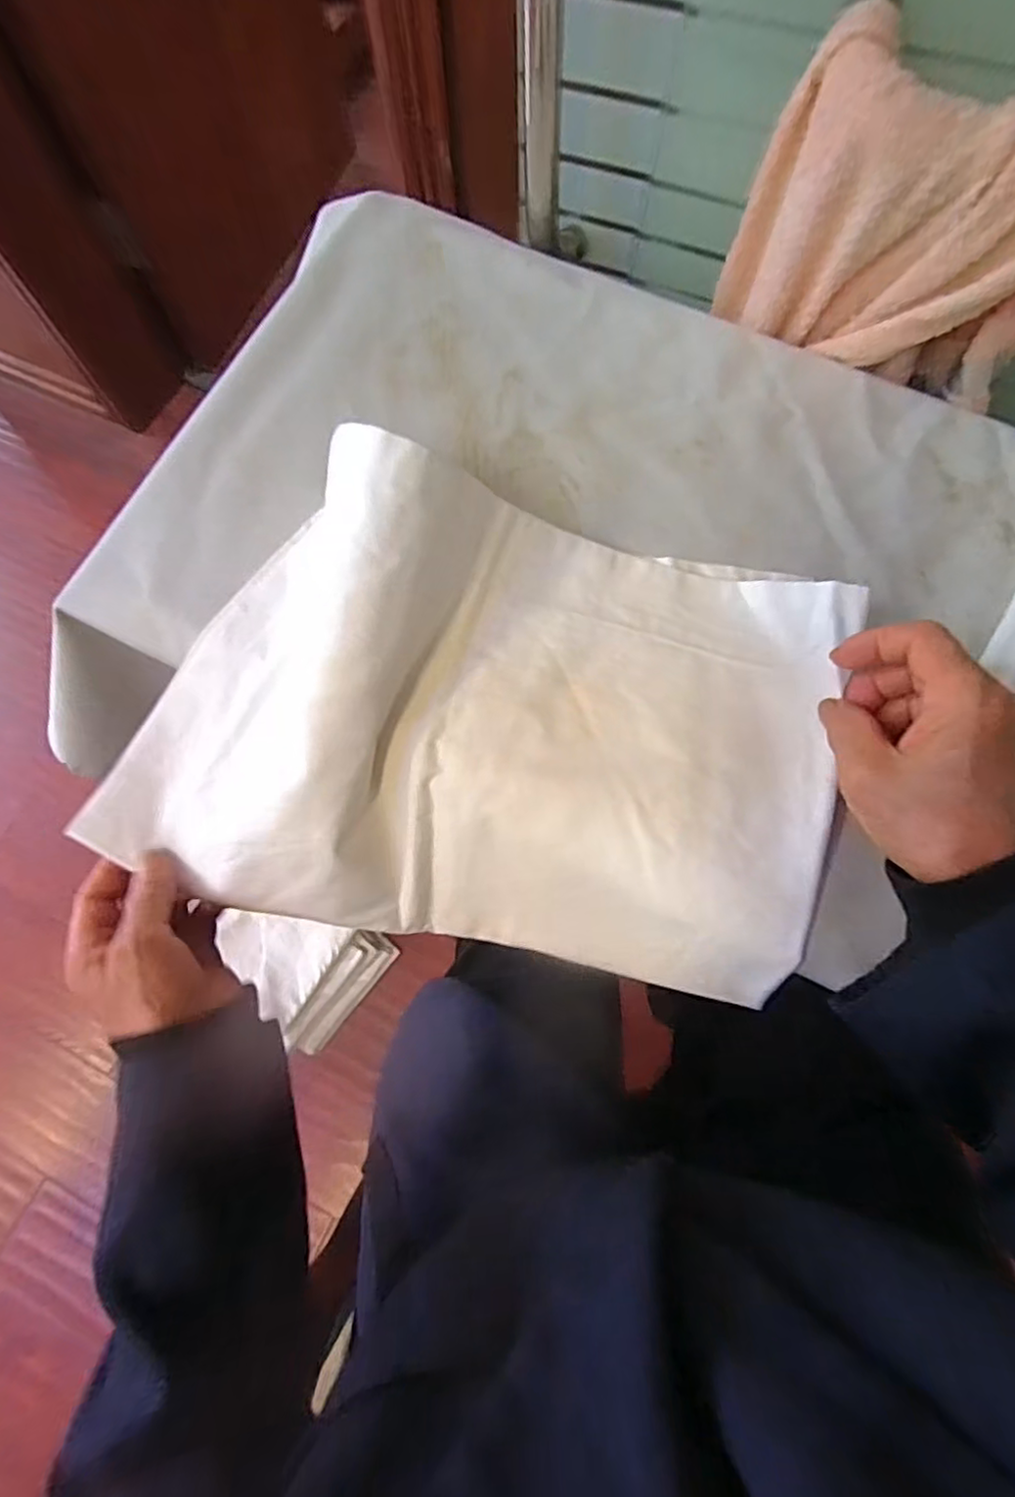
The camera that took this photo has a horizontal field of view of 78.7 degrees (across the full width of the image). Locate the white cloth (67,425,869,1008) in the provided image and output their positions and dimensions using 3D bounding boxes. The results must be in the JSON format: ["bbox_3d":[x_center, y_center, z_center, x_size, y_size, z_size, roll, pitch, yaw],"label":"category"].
[{"bbox_3d":[-0.026,-0.011,0.333,0.375,0.158,0.232,9,72,5],"label":"white cloth"}]

